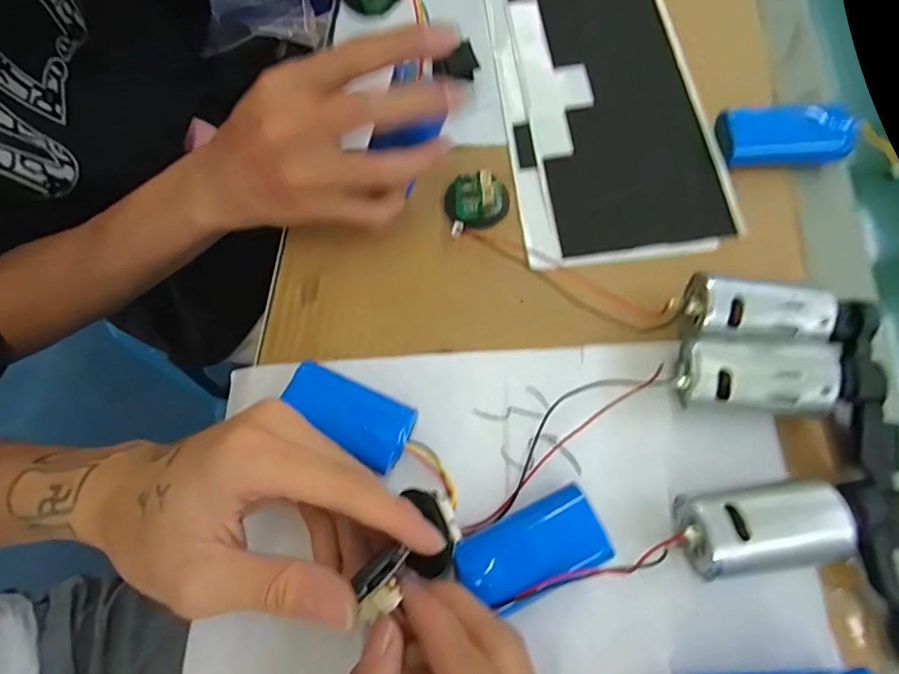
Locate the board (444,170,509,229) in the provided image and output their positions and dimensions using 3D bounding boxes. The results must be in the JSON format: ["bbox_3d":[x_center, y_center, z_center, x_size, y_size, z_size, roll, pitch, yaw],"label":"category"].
[{"bbox_3d":[0.015,-0.083,0.289,0.036,0.010,0.033,-1,70,3],"label":"board"}]

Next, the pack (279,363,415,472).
[{"bbox_3d":[-0.050,0.040,0.249,0.067,0.018,0.033,26,73,12],"label":"pack"}]

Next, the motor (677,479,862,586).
[{"bbox_3d":[0.131,0.083,0.213,0.068,0.036,0.033,-9,69,0],"label":"motor"}]

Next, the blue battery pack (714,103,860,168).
[{"bbox_3d":[0.196,-0.118,0.284,0.071,0.020,0.030,-3,70,2],"label":"blue battery pack"}]

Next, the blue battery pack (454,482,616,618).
[{"bbox_3d":[0.037,0.097,0.220,0.065,0.020,0.035,-26,70,-6],"label":"blue battery pack"}]

